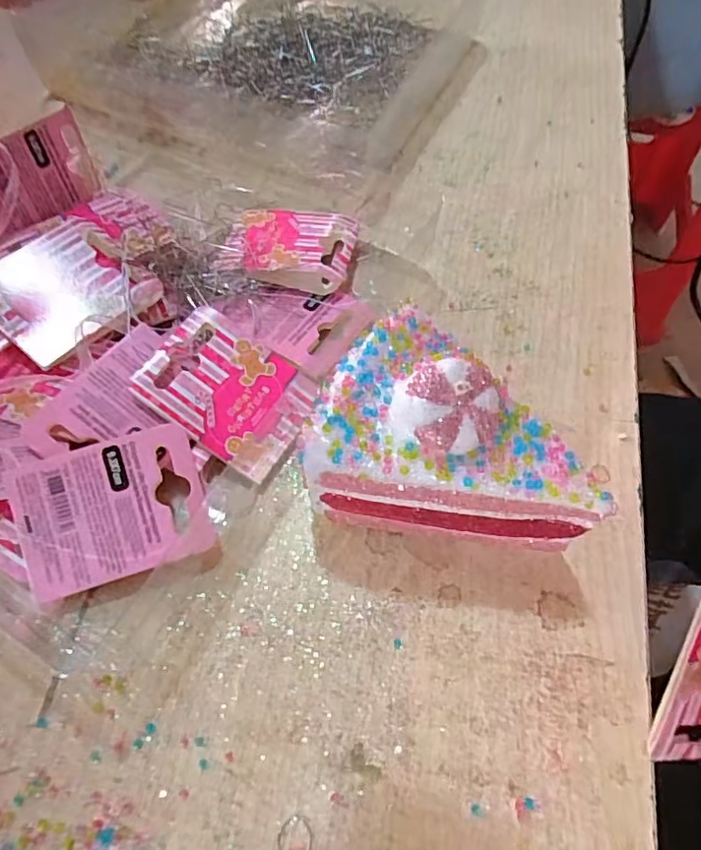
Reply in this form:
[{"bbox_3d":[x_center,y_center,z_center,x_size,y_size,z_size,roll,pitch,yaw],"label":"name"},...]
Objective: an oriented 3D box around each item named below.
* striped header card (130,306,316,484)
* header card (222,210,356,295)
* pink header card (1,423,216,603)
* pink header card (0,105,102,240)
[{"bbox_3d":[-0.044,-0.013,0.206,0.059,0.004,0.046,42,69,-2],"label":"striped header card"},{"bbox_3d":[-0.027,-0.079,0.247,0.056,0.014,0.049,3,61,1],"label":"header card"},{"bbox_3d":[-0.079,0.028,0.184,0.058,0.006,0.043,-16,84,-9],"label":"pink header card"},{"bbox_3d":[-0.137,-0.107,0.239,0.006,0.038,0.055,34,62,22],"label":"pink header card"}]

